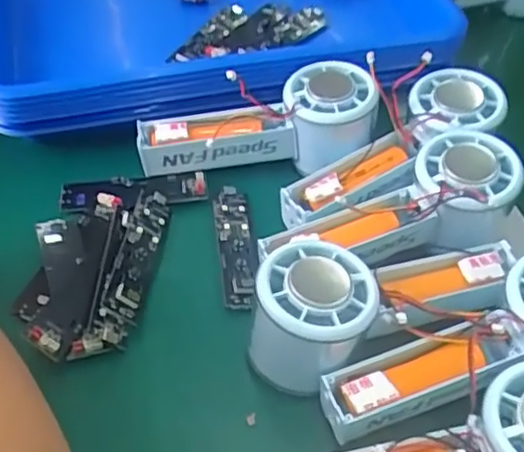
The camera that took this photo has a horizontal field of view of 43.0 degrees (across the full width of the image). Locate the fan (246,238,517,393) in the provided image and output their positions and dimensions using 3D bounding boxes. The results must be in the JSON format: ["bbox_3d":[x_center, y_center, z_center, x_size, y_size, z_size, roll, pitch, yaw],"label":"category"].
[{"bbox_3d":[0.066,0.034,0.340,0.151,0.056,0.057,-17,52,-16],"label":"fan"}]

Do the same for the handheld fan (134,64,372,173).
[{"bbox_3d":[-0.001,-0.061,0.428,0.150,0.051,0.056,-11,49,7],"label":"handheld fan"}]

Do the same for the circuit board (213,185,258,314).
[{"bbox_3d":[-0.015,0.010,0.391,0.022,0.010,0.089,-4,49,-6],"label":"circuit board"}]

